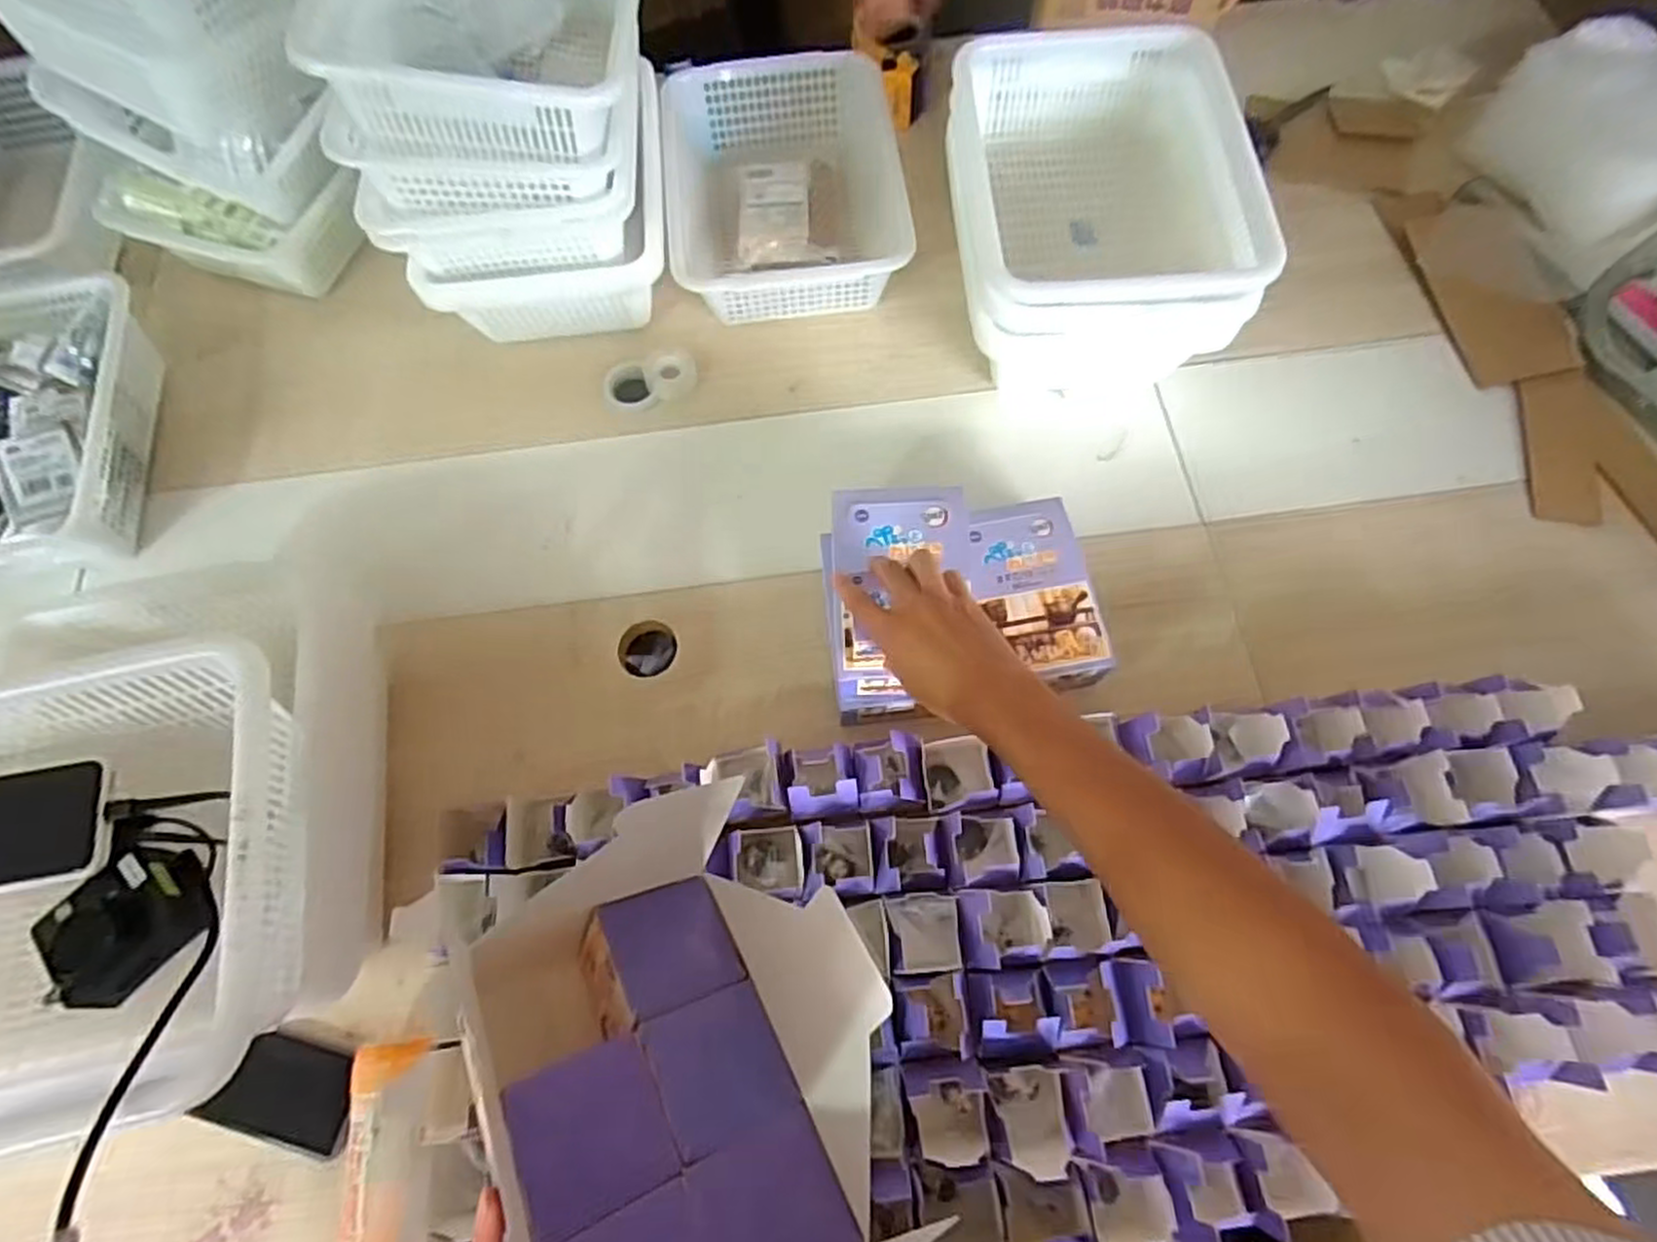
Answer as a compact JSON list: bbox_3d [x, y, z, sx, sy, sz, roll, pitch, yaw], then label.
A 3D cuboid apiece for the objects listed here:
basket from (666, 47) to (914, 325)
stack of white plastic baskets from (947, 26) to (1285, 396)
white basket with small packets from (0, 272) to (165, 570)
[{"bbox_3d":[-0.053,-0.516,0.917,0.264,0.097,0.346,-7,66,1],"label":"basket"},{"bbox_3d":[0.275,-0.430,0.837,0.270,0.198,0.340,-3,66,3],"label":"stack of white plastic baskets"},{"bbox_3d":[-0.882,-0.199,0.834,0.262,0.106,0.354,-9,66,0],"label":"white basket with small packets"}]

